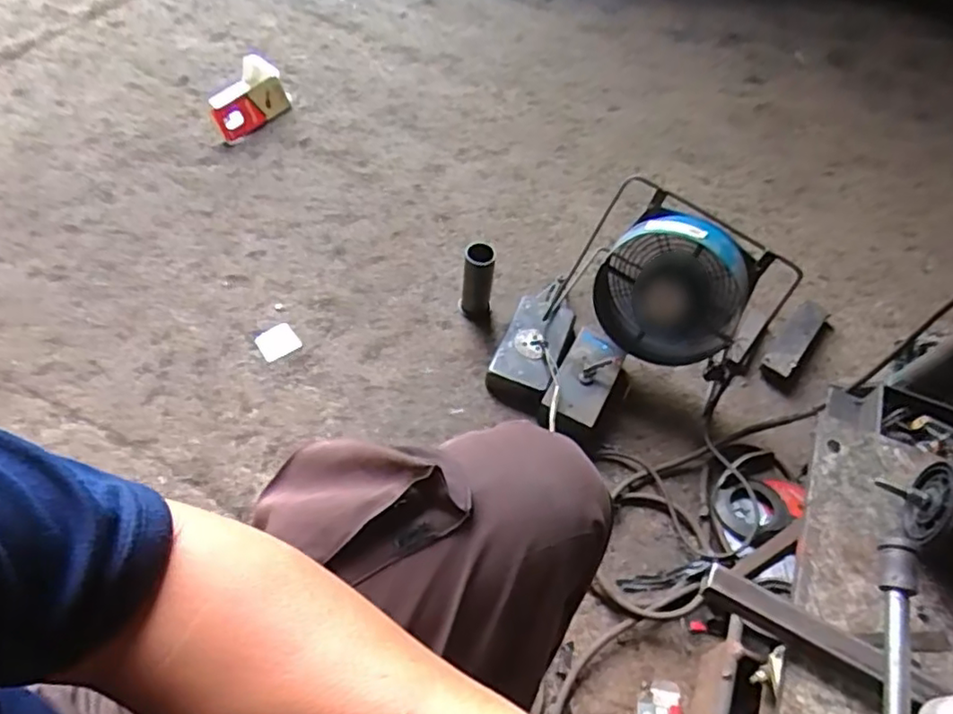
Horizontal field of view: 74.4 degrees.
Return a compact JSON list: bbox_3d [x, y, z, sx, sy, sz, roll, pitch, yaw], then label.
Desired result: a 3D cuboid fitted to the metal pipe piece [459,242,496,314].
[{"bbox_3d":[0.002,-0.126,1.015,0.051,0.135,0.055,3,56,-4],"label":"metal pipe piece"}]

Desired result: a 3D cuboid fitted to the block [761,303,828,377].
[{"bbox_3d":[0.537,-0.034,1.057,0.052,0.030,0.189,36,61,20],"label":"block"}]

